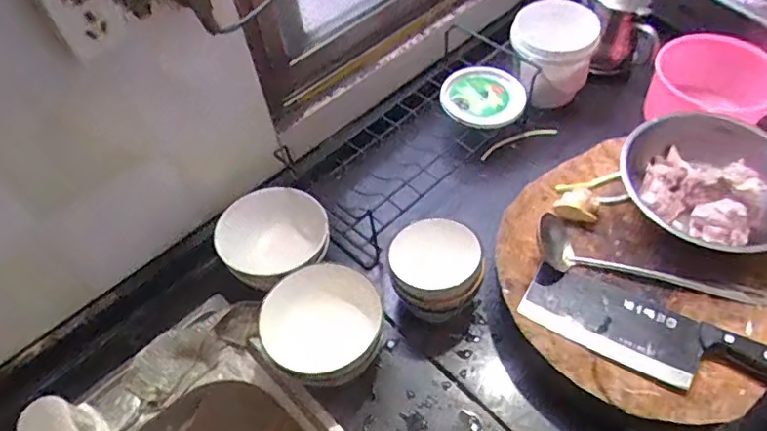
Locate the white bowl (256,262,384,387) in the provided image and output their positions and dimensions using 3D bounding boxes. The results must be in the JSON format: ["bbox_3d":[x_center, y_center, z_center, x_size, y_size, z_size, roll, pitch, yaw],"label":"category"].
[{"bbox_3d":[-0.071,0.131,0.672,0.126,0.079,0.140,19,57,18],"label":"white bowl"}]

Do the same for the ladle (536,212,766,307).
[{"bbox_3d":[0.301,0.060,0.637,0.258,0.034,0.055,20,58,19],"label":"ladle"}]

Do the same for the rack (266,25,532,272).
[{"bbox_3d":[0.043,-0.113,0.831,0.371,0.121,0.164,-39,59,-21],"label":"rack"}]

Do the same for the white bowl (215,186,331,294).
[{"bbox_3d":[-0.139,0.027,0.731,0.113,0.067,0.143,32,62,25],"label":"white bowl"}]

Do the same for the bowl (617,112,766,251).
[{"bbox_3d":[0.391,-0.036,0.671,0.185,0.080,0.184,-3,53,3],"label":"bowl"}]

